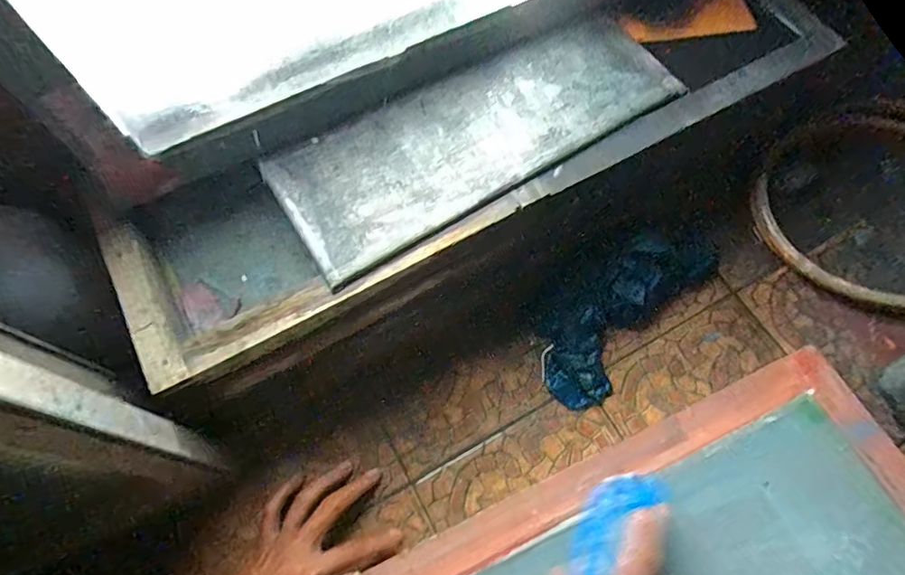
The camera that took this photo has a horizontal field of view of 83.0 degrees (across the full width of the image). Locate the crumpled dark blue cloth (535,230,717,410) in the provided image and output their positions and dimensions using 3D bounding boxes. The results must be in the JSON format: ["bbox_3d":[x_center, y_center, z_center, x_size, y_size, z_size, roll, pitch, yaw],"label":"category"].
[{"bbox_3d":[0.173,0.011,0.534,0.103,0.028,0.239,41,74,19],"label":"crumpled dark blue cloth"}]

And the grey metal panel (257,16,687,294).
[{"bbox_3d":[0.024,-0.144,0.468,0.373,0.010,0.136,-30,65,-12],"label":"grey metal panel"}]

